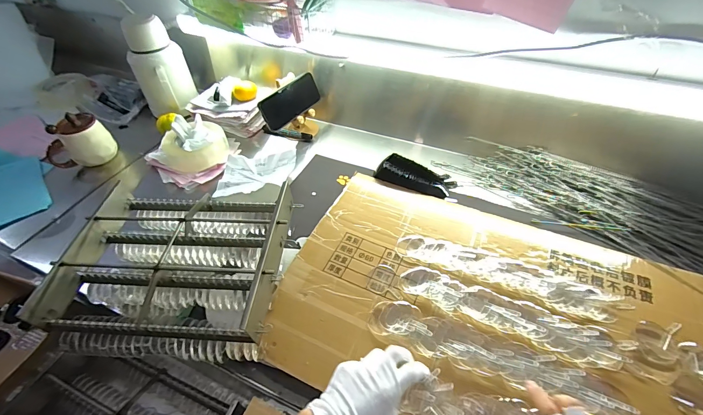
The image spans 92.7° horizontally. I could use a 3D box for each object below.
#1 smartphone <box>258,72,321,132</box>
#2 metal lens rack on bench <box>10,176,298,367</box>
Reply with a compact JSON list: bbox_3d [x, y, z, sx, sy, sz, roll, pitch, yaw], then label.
[{"bbox_3d":[-0.142,-0.248,0.792,0.013,0.082,0.162,29,61,36],"label":"smartphone"},{"bbox_3d":[-0.265,0.085,0.521,0.315,0.099,0.251,2,47,4],"label":"metal lens rack on bench"}]

